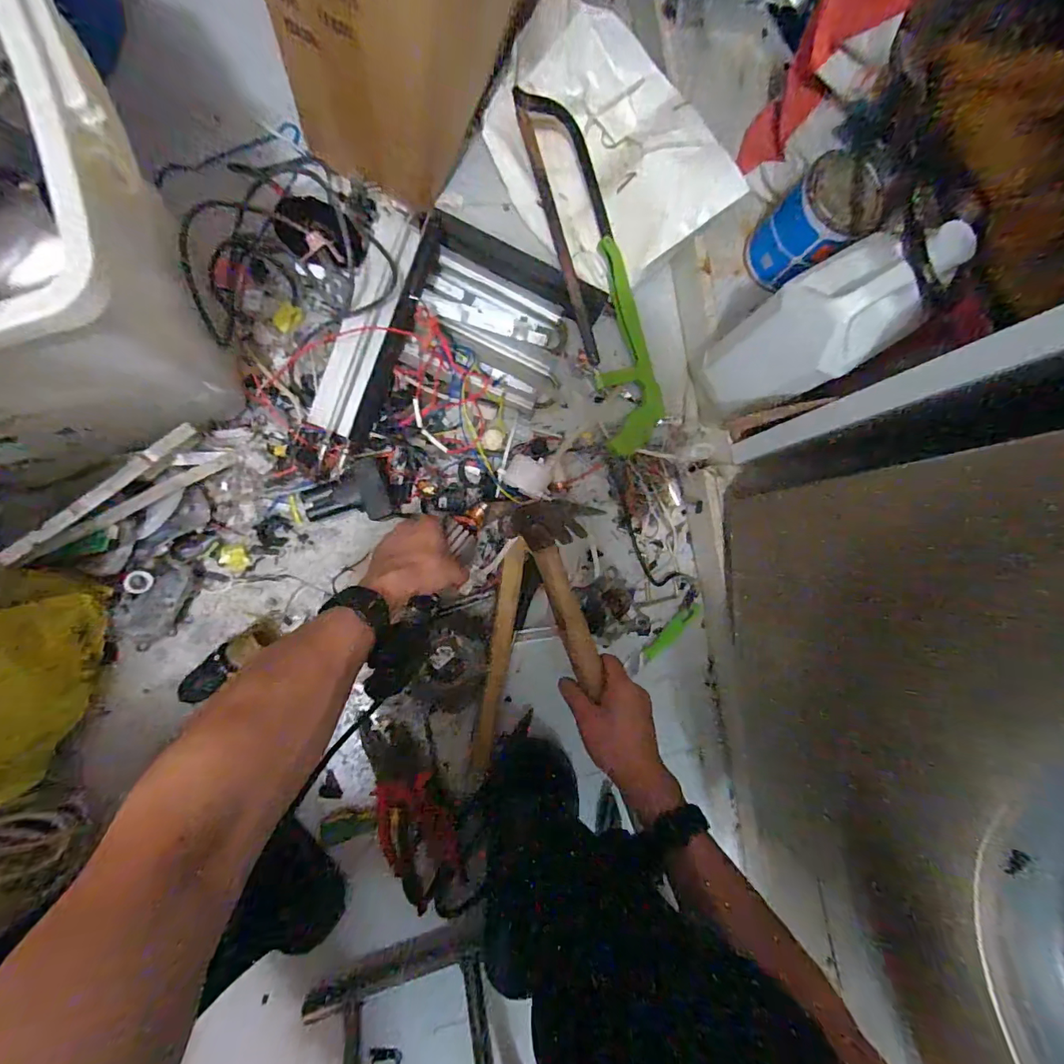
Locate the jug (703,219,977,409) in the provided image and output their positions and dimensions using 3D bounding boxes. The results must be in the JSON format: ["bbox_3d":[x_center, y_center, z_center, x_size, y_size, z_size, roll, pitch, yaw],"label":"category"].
[{"bbox_3d":[0.307,-0.217,0.516,0.148,0.208,0.104,-32,91,-8],"label":"jug"}]

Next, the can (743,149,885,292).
[{"bbox_3d":[0.343,-0.377,0.586,0.095,0.124,0.095,0,86,-7],"label":"can"}]

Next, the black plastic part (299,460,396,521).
[{"bbox_3d":[-0.230,-0.042,0.590,0.099,0.036,0.078,-20,89,-8],"label":"black plastic part"}]

